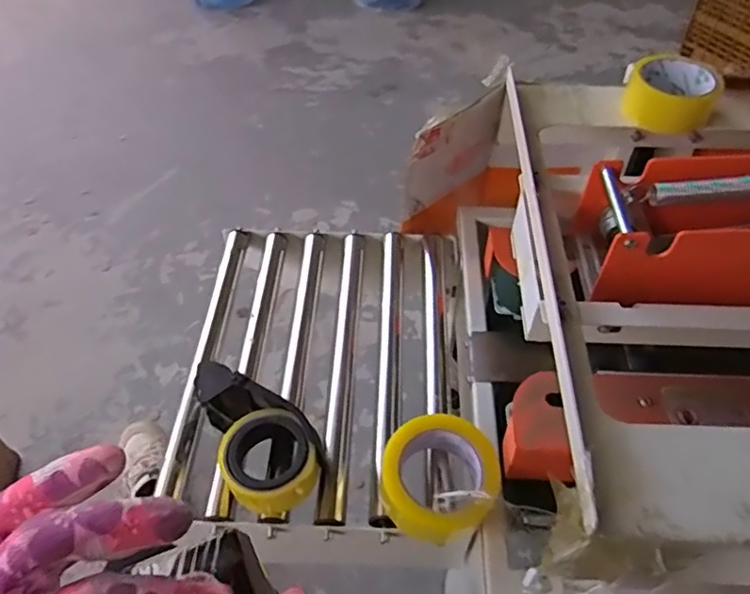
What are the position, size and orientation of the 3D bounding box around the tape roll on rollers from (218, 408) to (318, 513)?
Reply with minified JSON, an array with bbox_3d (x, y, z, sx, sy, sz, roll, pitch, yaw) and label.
[{"bbox_3d":[-0.105,0.162,0.594,0.084,0.066,0.083,0,51,0],"label":"tape roll on rollers"}]

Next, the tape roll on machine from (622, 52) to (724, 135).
[{"bbox_3d":[0.328,-0.230,0.677,0.095,0.044,0.091,1,52,-1],"label":"tape roll on machine"}]

